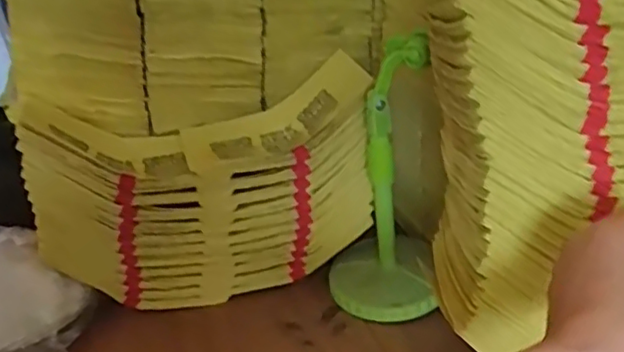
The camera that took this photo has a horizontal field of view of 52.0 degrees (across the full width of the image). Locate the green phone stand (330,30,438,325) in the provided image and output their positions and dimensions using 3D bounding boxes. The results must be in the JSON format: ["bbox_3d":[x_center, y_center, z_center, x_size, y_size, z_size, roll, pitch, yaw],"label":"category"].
[{"bbox_3d":[0.062,0.010,0.609,0.100,0.259,0.078,-4,27,3],"label":"green phone stand"}]

